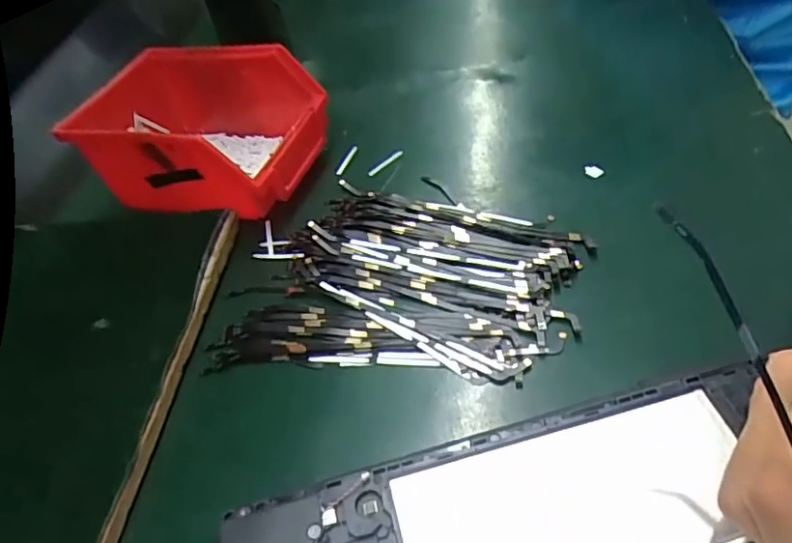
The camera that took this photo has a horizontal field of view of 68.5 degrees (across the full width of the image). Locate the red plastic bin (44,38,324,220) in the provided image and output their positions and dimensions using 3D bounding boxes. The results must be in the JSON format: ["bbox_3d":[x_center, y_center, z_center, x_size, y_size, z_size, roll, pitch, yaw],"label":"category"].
[{"bbox_3d":[-0.125,-0.092,0.390,0.135,0.069,0.100,5,48,17],"label":"red plastic bin"}]

